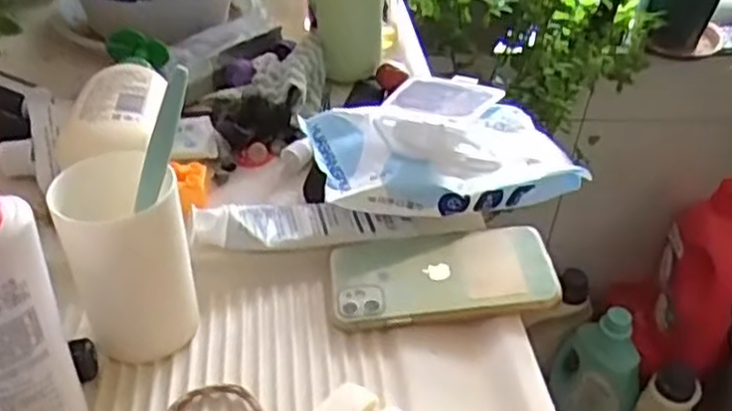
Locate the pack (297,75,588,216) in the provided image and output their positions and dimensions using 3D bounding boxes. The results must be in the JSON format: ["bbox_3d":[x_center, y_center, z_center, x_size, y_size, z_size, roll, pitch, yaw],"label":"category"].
[{"bbox_3d":[0.063,-0.053,0.576,0.203,0.076,0.115,-8,40,-17],"label":"pack"}]

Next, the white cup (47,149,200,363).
[{"bbox_3d":[-0.143,0.027,0.449,0.068,0.118,0.069,-11,41,-20],"label":"white cup"}]

